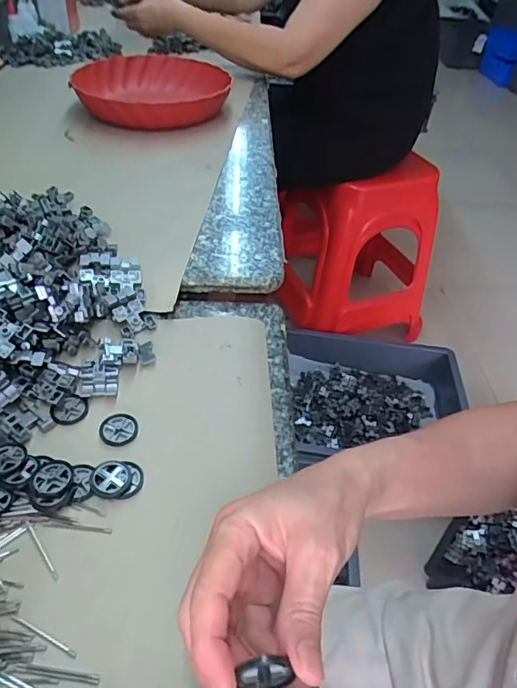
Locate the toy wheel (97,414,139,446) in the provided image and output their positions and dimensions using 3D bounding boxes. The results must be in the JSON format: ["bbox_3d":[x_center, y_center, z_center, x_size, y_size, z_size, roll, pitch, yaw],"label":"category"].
[{"bbox_3d":[-0.105,0.063,0.385,0.027,0.004,0.027,3,43,-3],"label":"toy wheel"}]

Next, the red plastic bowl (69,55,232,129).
[{"bbox_3d":[-0.169,-0.402,0.820,0.238,0.067,0.225,4,43,-3],"label":"red plastic bowl"}]

